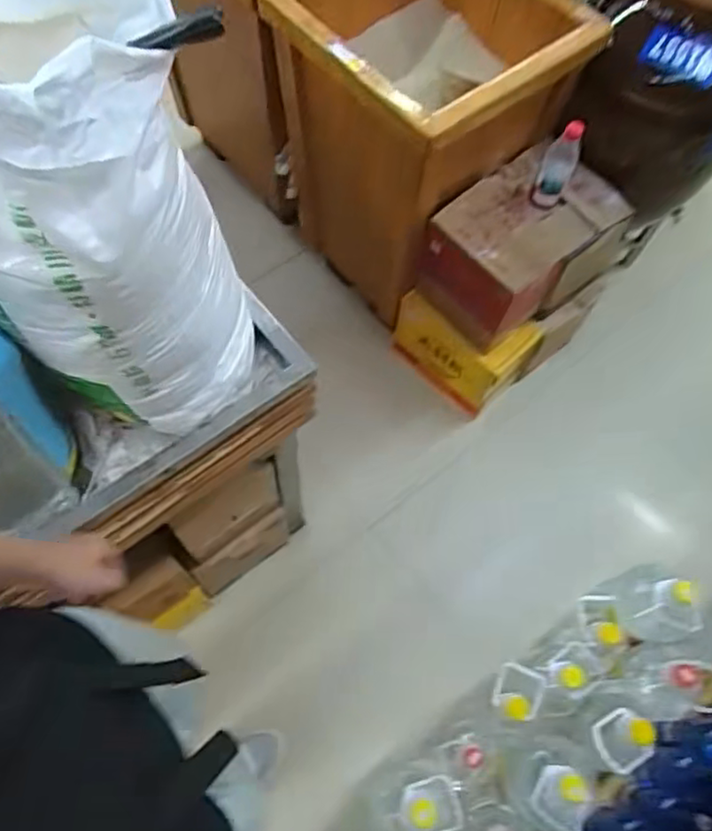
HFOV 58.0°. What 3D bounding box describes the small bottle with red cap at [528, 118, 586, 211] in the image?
[{"bbox_3d":[0.426,-0.530,1.361,0.069,0.182,0.069,29,66,11],"label":"small bottle with red cap"}]

